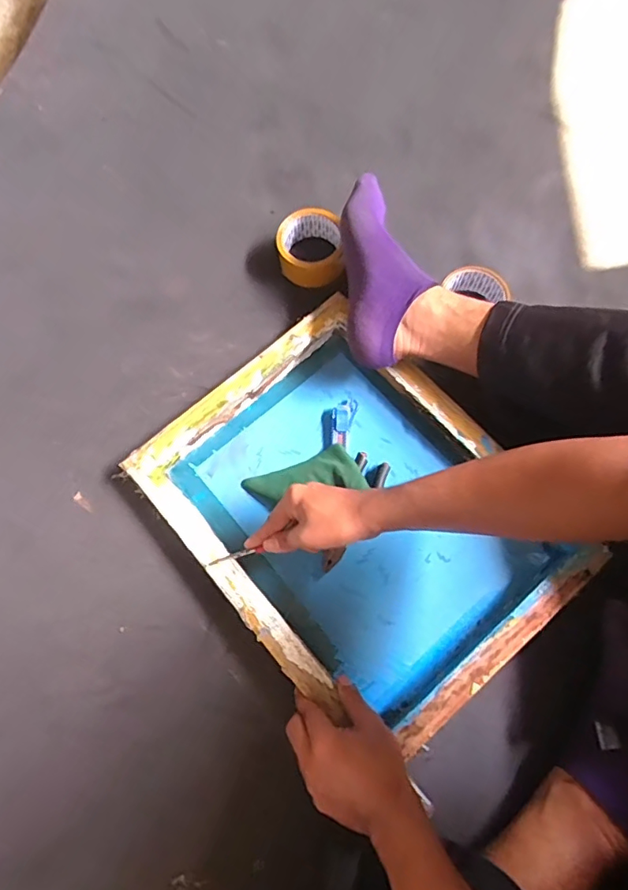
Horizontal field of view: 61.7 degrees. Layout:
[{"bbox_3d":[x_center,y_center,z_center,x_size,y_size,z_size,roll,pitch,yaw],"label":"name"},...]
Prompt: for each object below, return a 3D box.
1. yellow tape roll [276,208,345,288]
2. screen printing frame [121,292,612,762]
[{"bbox_3d":[-0.005,-0.260,0.708,0.085,0.048,0.099,-1,73,1],"label":"yellow tape roll"},{"bbox_3d":[0.046,0.079,0.622,0.334,0.051,0.445,-41,76,-10],"label":"screen printing frame"}]

